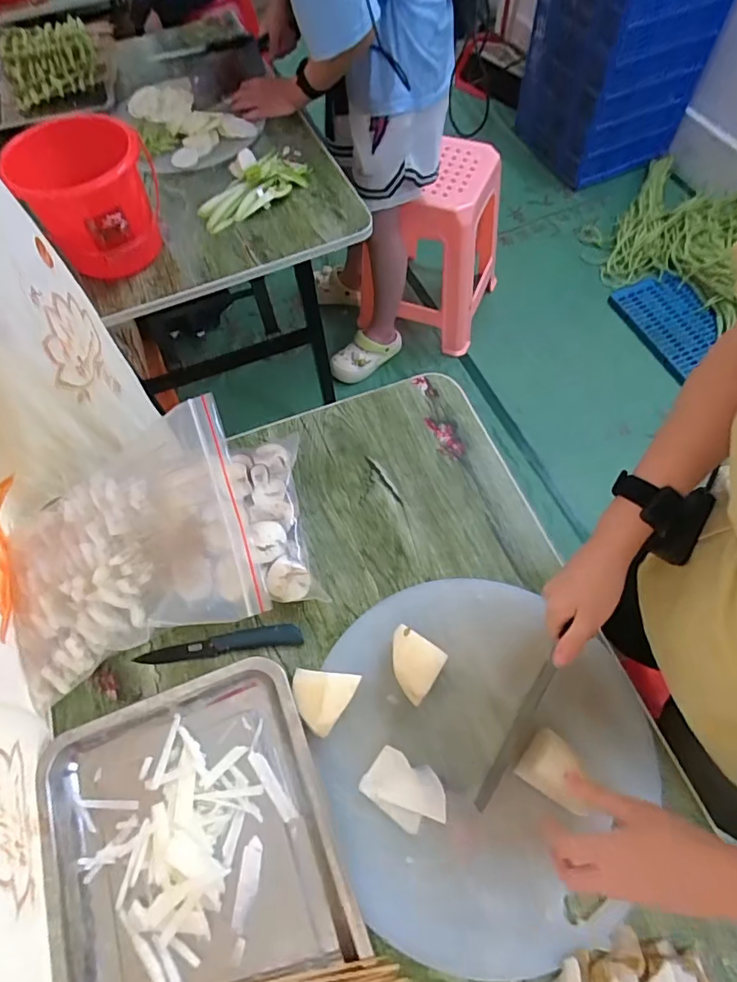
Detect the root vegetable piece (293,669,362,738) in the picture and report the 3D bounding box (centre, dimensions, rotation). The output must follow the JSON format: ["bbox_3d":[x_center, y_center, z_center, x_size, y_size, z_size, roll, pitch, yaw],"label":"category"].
[{"bbox_3d":[-0.052,0.207,0.542,0.064,0.046,0.064,31,68,16],"label":"root vegetable piece"}]

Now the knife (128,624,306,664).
[{"bbox_3d":[-0.169,0.173,0.593,0.185,0.010,0.025,-7,63,-2],"label":"knife"}]

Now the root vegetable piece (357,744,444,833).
[{"bbox_3d":[0.038,0.295,0.516,0.080,0.004,0.055,32,68,17],"label":"root vegetable piece"}]

